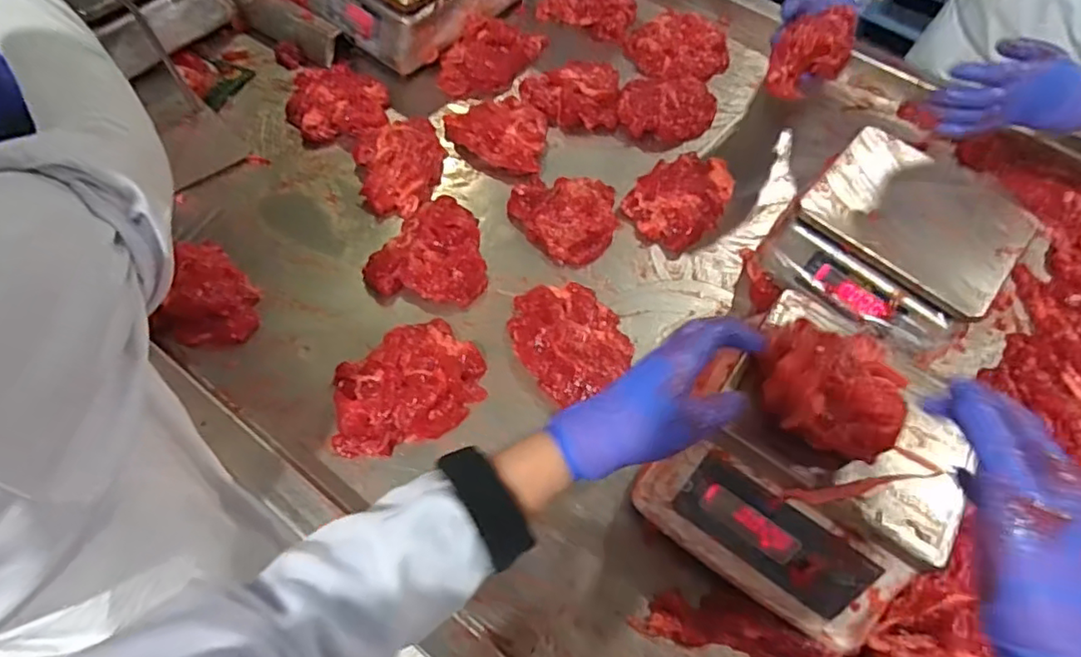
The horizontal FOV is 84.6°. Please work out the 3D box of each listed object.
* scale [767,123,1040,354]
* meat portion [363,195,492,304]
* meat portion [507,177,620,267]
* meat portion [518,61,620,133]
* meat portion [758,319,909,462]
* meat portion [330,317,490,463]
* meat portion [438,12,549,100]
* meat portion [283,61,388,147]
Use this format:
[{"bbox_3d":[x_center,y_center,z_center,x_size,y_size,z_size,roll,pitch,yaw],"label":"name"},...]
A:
[{"bbox_3d":[0.428,-0.103,0.720,0.220,0.101,0.221,37,65,19],"label":"scale"},{"bbox_3d":[-0.134,-0.100,0.730,0.140,0.050,0.137,5,62,1],"label":"meat portion"},{"bbox_3d":[0.029,-0.152,0.778,0.141,0.047,0.136,6,59,2],"label":"meat portion"},{"bbox_3d":[0.044,-0.351,0.899,0.149,0.047,0.106,3,59,0],"label":"meat portion"},{"bbox_3d":[0.235,0.040,0.478,0.102,0.052,0.104,10,59,5],"label":"meat portion"},{"bbox_3d":[-0.143,0.062,0.635,0.168,0.033,0.116,-24,65,-14],"label":"meat portion"},{"bbox_3d":[-0.080,-0.433,0.939,0.109,0.043,0.184,31,63,16],"label":"meat portion"},{"bbox_3d":[-0.293,-0.329,0.855,0.139,0.035,0.129,-15,63,-10],"label":"meat portion"}]

